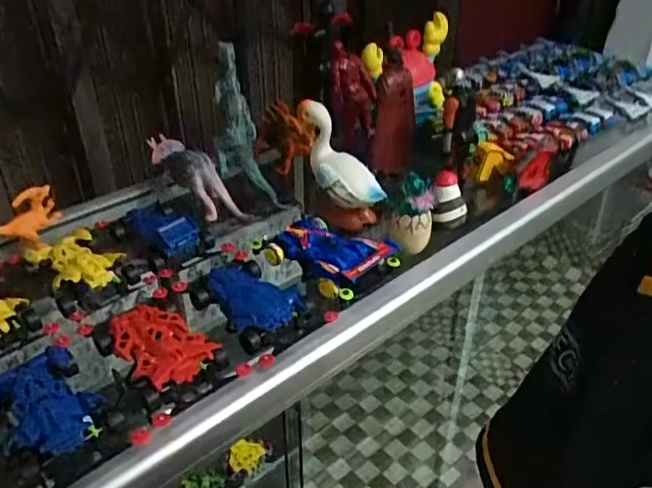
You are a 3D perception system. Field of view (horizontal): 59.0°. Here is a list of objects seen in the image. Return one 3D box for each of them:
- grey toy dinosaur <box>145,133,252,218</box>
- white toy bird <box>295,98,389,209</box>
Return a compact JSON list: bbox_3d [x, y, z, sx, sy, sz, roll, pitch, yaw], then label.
[{"bbox_3d":[-0.163,-0.087,0.724,0.048,0.076,0.148,-27,42,-33],"label":"grey toy dinosaur"},{"bbox_3d":[0.013,-0.100,0.658,0.059,0.131,0.049,-33,4,-38],"label":"white toy bird"}]

